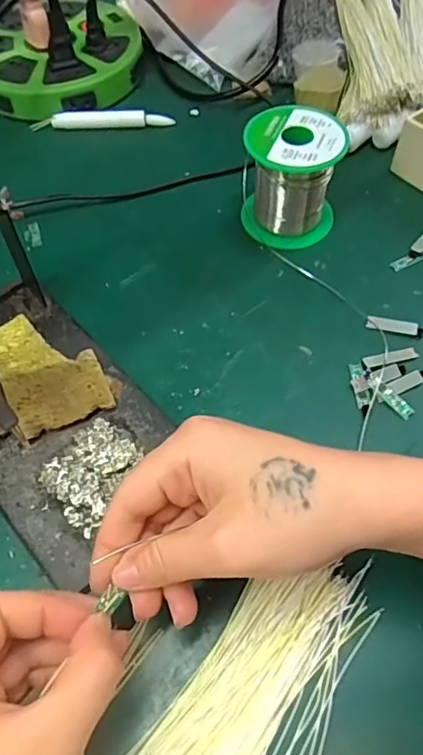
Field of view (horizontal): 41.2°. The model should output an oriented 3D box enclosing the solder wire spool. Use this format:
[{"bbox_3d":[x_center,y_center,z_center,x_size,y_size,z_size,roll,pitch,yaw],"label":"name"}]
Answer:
[{"bbox_3d":[0.058,-0.143,0.406,0.068,0.075,0.059,6,56,5],"label":"solder wire spool"}]

